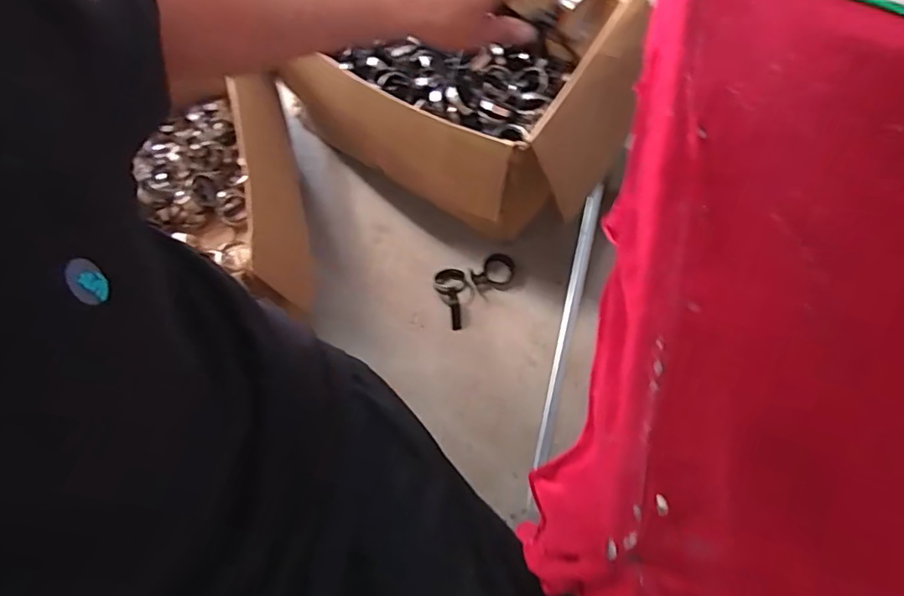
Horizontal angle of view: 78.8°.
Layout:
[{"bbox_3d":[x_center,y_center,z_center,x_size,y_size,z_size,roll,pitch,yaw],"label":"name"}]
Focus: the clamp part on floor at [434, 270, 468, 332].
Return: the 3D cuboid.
[{"bbox_3d":[-0.003,-0.001,1.184,0.071,0.035,0.134,-1,67,0],"label":"clamp part on floor"}]

